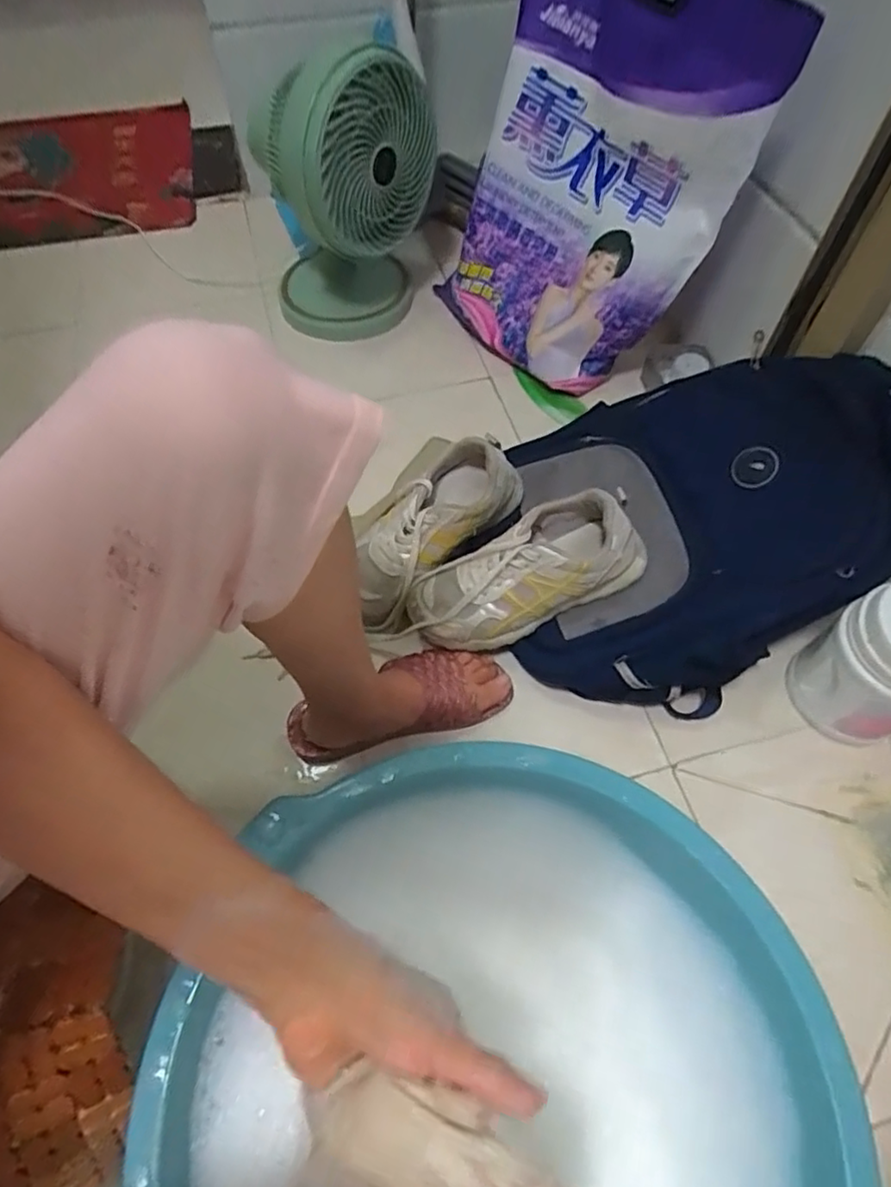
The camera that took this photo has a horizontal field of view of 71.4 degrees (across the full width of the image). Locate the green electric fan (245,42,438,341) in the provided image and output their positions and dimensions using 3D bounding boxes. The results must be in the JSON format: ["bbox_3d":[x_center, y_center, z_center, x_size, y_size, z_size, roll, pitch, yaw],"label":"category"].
[{"bbox_3d":[-0.136,-0.557,0.883,0.225,0.345,0.216,-9,60,-5],"label":"green electric fan"}]

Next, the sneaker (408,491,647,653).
[{"bbox_3d":[0.080,-0.021,0.653,0.240,0.094,0.096,-26,57,5],"label":"sneaker"}]

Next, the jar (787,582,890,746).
[{"bbox_3d":[0.409,0.071,0.588,0.103,0.167,0.105,0,60,0],"label":"jar"}]

